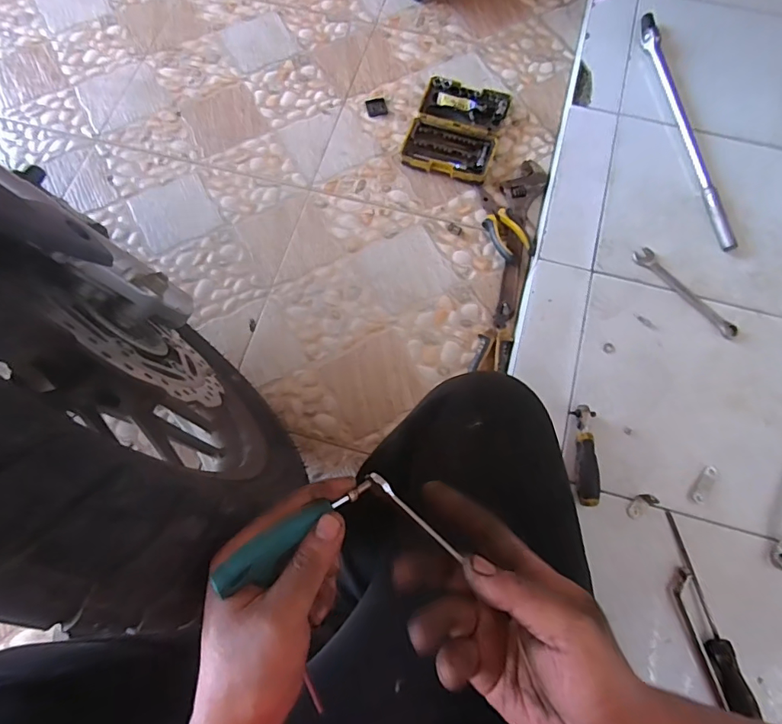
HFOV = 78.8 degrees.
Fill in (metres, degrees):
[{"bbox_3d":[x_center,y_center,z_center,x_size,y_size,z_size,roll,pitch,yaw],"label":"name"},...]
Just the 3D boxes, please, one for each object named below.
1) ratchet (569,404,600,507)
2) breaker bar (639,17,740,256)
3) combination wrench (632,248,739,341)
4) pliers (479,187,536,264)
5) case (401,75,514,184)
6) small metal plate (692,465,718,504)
[{"bbox_3d":[0.245,0.117,0.597,0.027,0.028,0.123,6,72,3],"label":"ratchet"},{"bbox_3d":[0.469,-0.383,0.764,0.024,0.020,0.459,-7,72,-2],"label":"breaker bar"},{"bbox_3d":[0.422,-0.099,0.684,0.029,0.011,0.177,-38,76,-11],"label":"combination wrench"},{"bbox_3d":[0.180,-0.228,0.780,0.055,0.026,0.150,-23,73,-7],"label":"pliers"},{"bbox_3d":[0.115,-0.408,0.838,0.148,0.030,0.189,18,73,6],"label":"case"},{"bbox_3d":[0.394,0.153,0.597,0.016,0.004,0.052,36,76,11],"label":"small metal plate"}]

